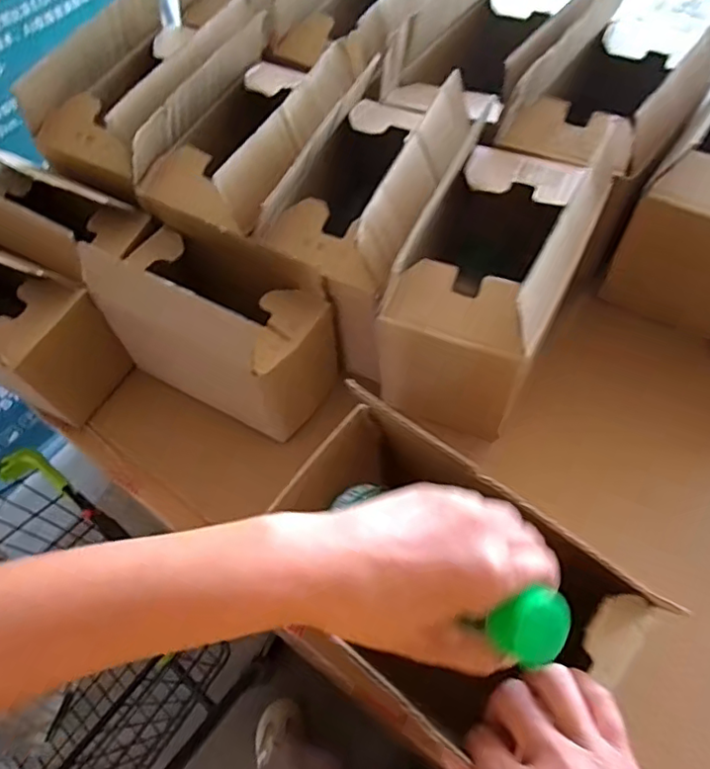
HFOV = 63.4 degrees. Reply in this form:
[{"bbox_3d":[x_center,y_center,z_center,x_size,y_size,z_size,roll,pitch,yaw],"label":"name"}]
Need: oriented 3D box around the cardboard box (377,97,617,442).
[{"bbox_3d":[0.130,-0.122,0.536,0.153,0.164,0.263,23,66,15],"label":"cardboard box"}]

